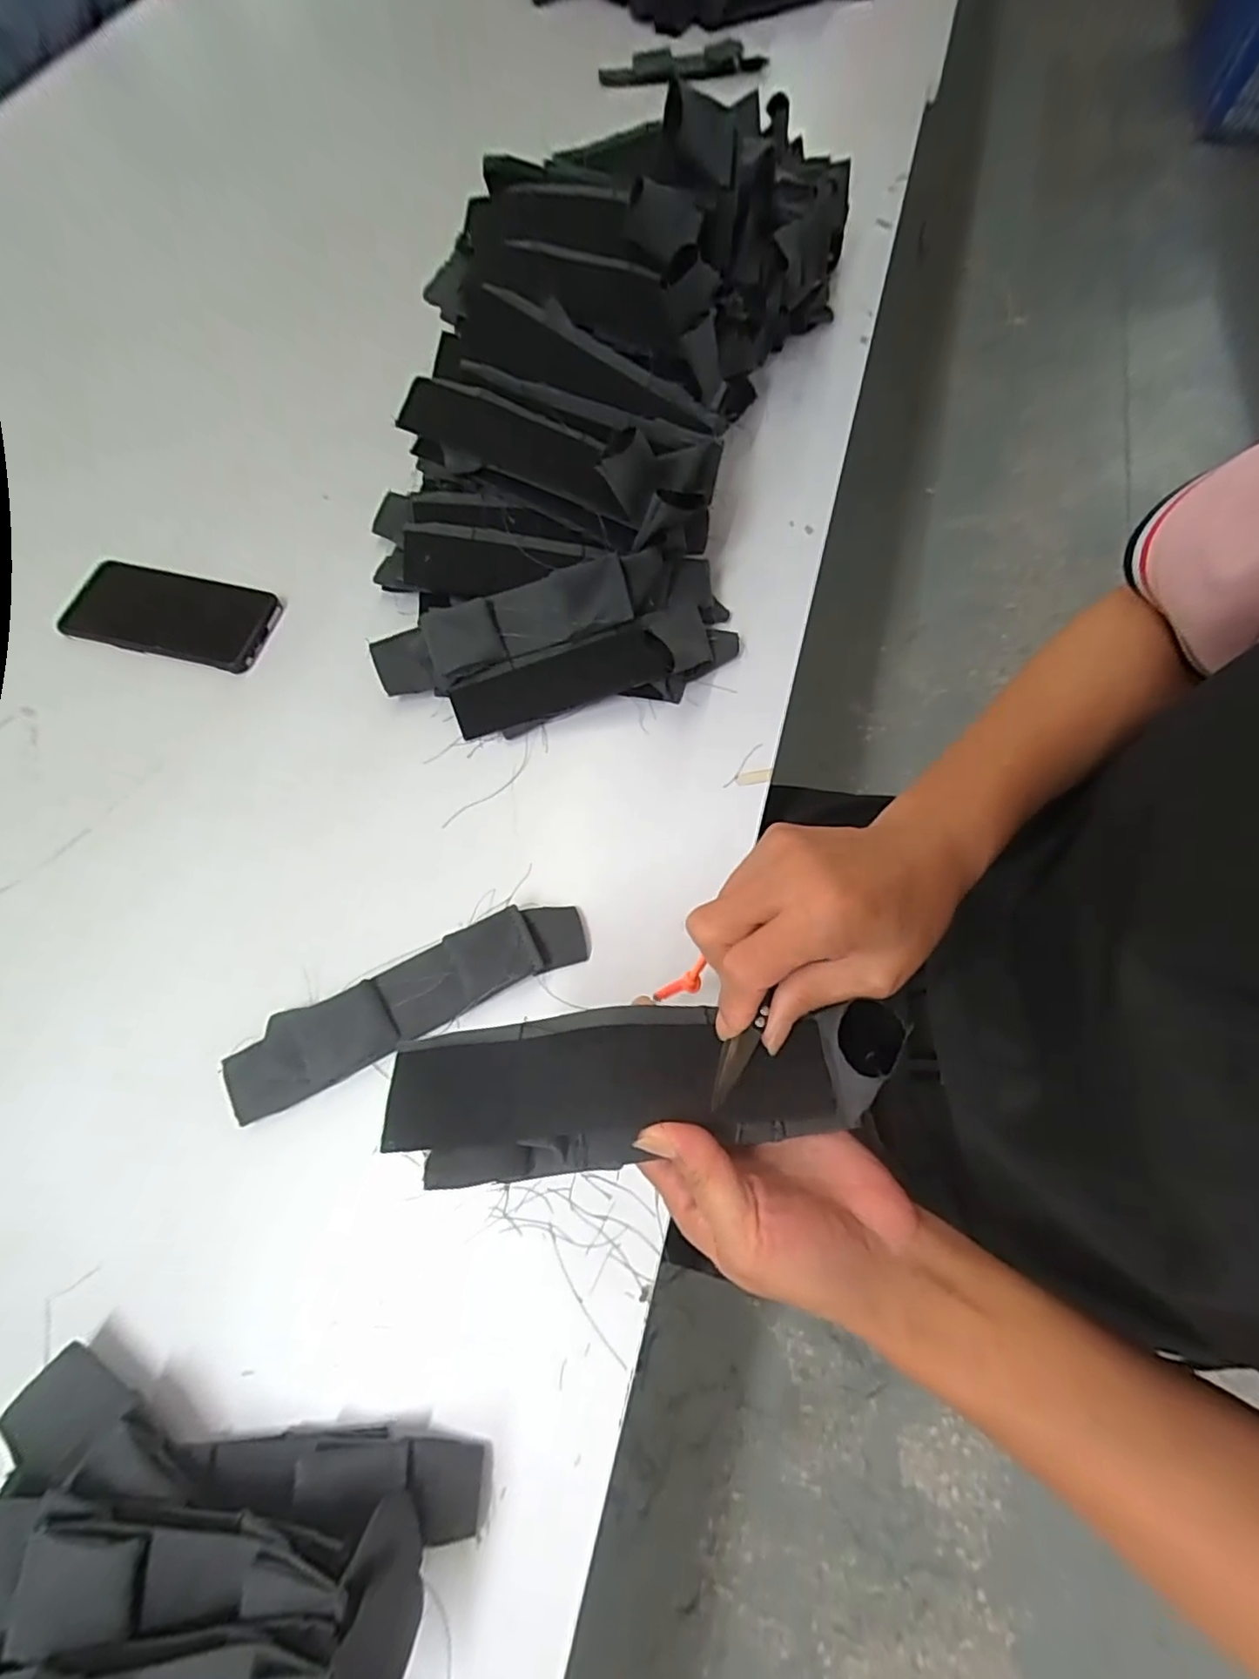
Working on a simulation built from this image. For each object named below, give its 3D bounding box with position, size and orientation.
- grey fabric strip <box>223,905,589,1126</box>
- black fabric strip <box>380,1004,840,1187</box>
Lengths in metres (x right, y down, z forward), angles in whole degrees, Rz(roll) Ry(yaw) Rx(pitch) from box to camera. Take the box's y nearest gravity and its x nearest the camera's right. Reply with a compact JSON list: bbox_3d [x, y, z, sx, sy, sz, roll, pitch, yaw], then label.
[{"bbox_3d":[-0.136,0.099,0.379,0.224,0.027,0.047,-25,70,-8],"label":"grey fabric strip"},{"bbox_3d":[-0.003,0.097,0.240,0.175,0.026,0.056,-2,68,-7],"label":"black fabric strip"}]

